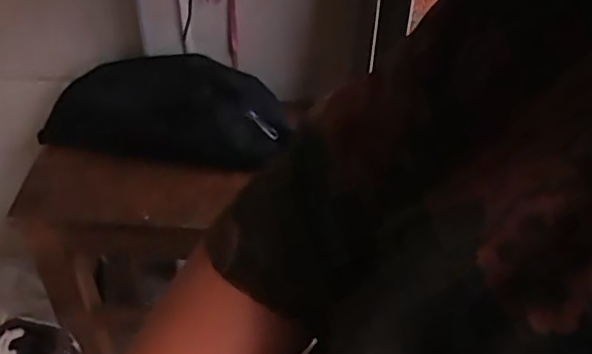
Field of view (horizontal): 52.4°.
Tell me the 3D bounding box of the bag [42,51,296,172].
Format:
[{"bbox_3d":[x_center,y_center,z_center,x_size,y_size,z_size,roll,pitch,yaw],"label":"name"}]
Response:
[{"bbox_3d":[-0.141,-0.081,0.672,0.271,0.069,0.137,5,41,3],"label":"bag"}]

